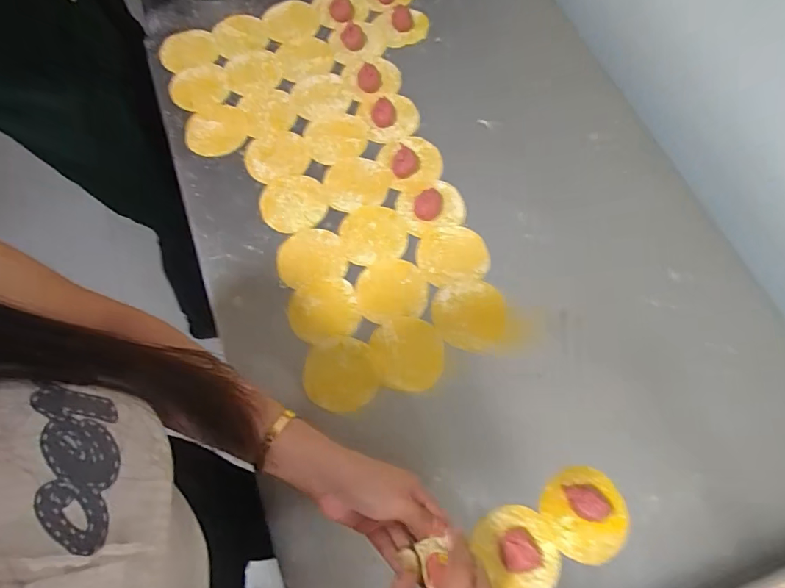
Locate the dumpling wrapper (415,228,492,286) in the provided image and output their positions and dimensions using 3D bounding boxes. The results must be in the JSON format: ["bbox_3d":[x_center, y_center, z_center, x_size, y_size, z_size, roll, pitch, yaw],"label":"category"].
[{"bbox_3d":[0.073,-0.046,0.581,0.084,0.004,0.074,-15,69,-4],"label":"dumpling wrapper"}]

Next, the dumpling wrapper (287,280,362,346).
[{"bbox_3d":[-0.080,0.021,0.560,0.079,0.006,0.072,-16,69,-5],"label":"dumpling wrapper"}]

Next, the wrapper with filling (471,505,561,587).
[{"bbox_3d":[0.122,0.249,0.456,0.072,0.027,0.083,-24,70,-7],"label":"wrapper with filling"}]

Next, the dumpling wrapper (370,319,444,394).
[{"bbox_3d":[0.018,0.068,0.540,0.075,0.005,0.081,-13,69,-3],"label":"dumpling wrapper"}]

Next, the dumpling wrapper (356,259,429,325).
[{"bbox_3d":[-0.001,-0.005,0.569,0.082,0.005,0.075,-12,68,-3],"label":"dumpling wrapper"}]

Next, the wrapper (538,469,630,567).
[{"bbox_3d":[0.191,0.214,0.468,0.077,0.026,0.083,-1,68,2],"label":"wrapper"}]

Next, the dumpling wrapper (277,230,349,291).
[{"bbox_3d":[-0.100,-0.045,0.589,0.081,0.004,0.073,-13,68,-5],"label":"dumpling wrapper"}]

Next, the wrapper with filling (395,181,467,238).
[{"bbox_3d":[0.050,-0.109,0.603,0.079,0.014,0.066,-20,69,-6],"label":"wrapper with filling"}]

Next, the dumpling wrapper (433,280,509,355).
[{"bbox_3d":[0.087,0.025,0.551,0.081,0.007,0.083,2,68,3],"label":"dumpling wrapper"}]

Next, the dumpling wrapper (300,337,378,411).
[{"bbox_3d":[-0.058,0.088,0.531,0.079,0.004,0.080,-1,68,2],"label":"dumpling wrapper"}]

